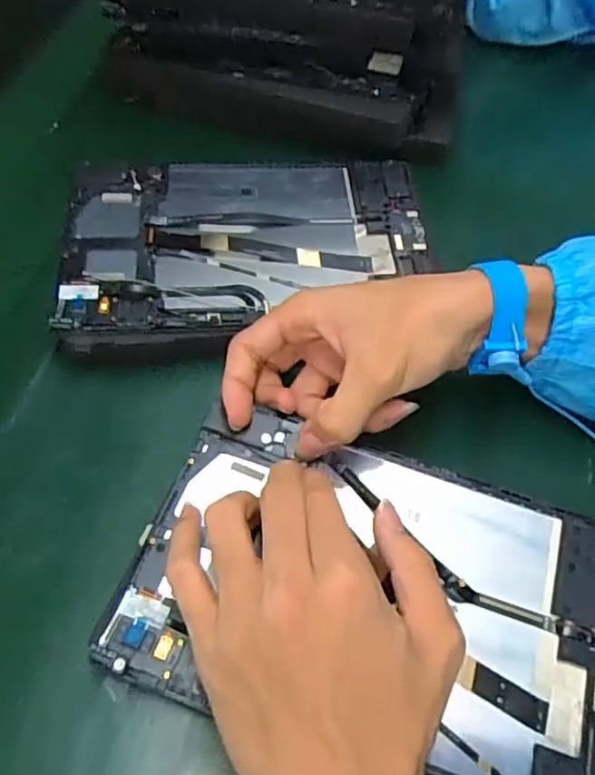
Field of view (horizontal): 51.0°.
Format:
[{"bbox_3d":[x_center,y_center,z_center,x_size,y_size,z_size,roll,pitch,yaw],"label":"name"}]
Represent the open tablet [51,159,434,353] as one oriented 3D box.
[{"bbox_3d":[-0.032,-0.098,0.421,0.239,0.011,0.152,-4,59,-7],"label":"open tablet"}]

